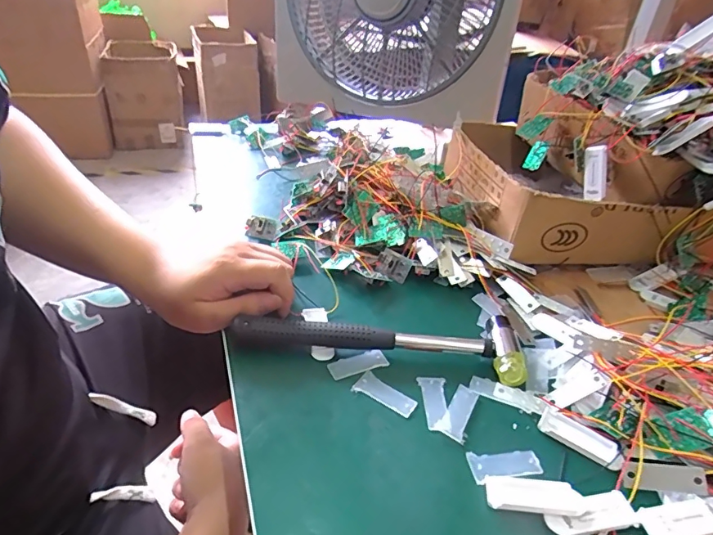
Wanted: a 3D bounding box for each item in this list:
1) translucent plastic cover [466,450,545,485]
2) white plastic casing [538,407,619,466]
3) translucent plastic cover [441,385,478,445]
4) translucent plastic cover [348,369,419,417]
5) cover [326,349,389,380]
[{"bbox_3d":[0.100,0.132,0.316,0.048,0.004,0.021,1,35,-7],"label":"translucent plastic cover"},{"bbox_3d":[0.158,0.122,0.339,0.051,0.007,0.021,27,40,27],"label":"white plastic casing"},{"bbox_3d":[0.077,0.108,0.350,0.017,0.004,0.048,18,36,17],"label":"translucent plastic cover"},{"bbox_3d":[0.022,0.097,0.361,0.048,0.004,0.021,25,39,26],"label":"translucent plastic cover"},{"bbox_3d":[0.001,0.079,0.385,0.048,0.006,0.018,-9,37,-20],"label":"cover"}]

